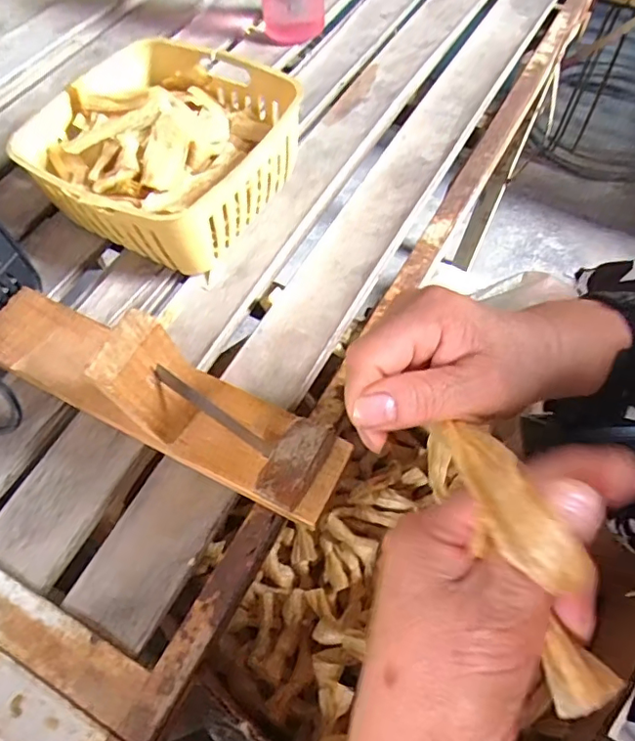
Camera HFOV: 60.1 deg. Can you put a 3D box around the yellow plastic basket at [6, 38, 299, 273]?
[{"bbox_3d":[-0.135,-0.184,0.460,0.197,0.079,0.182,28,64,14],"label":"yellow plastic basket"}]

